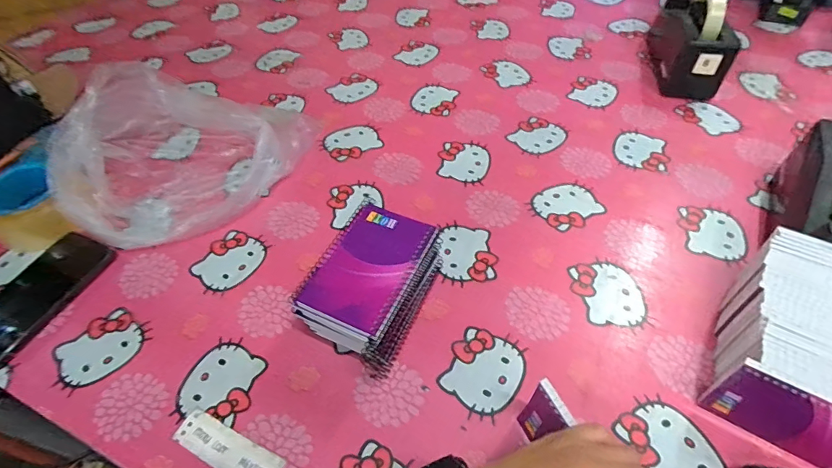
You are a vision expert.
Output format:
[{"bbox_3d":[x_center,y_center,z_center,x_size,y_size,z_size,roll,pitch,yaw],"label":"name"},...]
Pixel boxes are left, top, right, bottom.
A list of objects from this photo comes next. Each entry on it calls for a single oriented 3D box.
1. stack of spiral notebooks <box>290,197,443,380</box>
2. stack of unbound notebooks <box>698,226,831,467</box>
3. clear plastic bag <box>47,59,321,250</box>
[{"bbox_3d":[-0.044,0.052,0.452,0.094,0.084,0.148,20,54,17],"label":"stack of spiral notebooks"},{"bbox_3d":[0.358,0.107,0.391,0.139,0.083,0.194,25,56,20],"label":"stack of unbound notebooks"},{"bbox_3d":[-0.324,-0.121,0.586,0.269,0.116,0.269,20,55,18],"label":"clear plastic bag"}]

